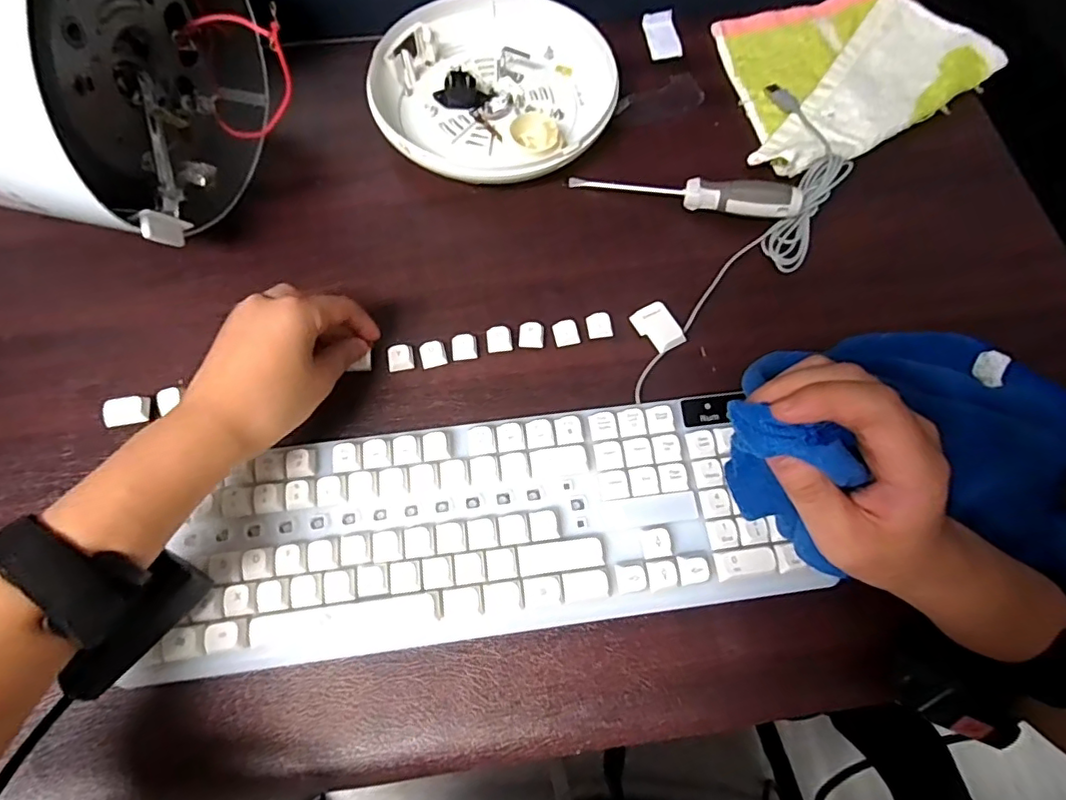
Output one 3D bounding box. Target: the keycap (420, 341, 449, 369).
[{"bbox_3d":[-0.070,-0.033,0.396,0.018,0.011,0.017,-11,69,-5],"label":"keycap"}]

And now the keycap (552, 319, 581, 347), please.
[{"bbox_3d":[0.024,-0.048,0.404,0.017,0.006,0.019,-12,69,-5],"label":"keycap"}]

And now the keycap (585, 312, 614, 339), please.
[{"bbox_3d":[0.048,-0.054,0.407,0.018,0.007,0.020,-10,69,-4],"label":"keycap"}]

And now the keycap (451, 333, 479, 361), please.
[{"bbox_3d":[-0.049,-0.038,0.400,0.018,0.008,0.019,-6,68,-3],"label":"keycap"}]

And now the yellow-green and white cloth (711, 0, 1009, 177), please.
[{"bbox_3d":[0.275,-0.295,0.489,0.226,0.015,0.176,-18,70,-7],"label":"yellow-green and white cloth"}]

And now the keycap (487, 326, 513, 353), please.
[{"bbox_3d":[-0.024,-0.043,0.402,0.018,0.008,0.019,-6,68,-3],"label":"keycap"}]

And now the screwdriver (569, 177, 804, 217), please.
[{"bbox_3d":[0.118,-0.166,0.440,0.174,0.026,0.020,15,69,5],"label":"screwdriver"}]

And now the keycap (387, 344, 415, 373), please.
[{"bbox_3d":[-0.093,-0.030,0.395,0.018,0.008,0.018,-10,69,-4],"label":"keycap"}]

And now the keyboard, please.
[{"bbox_3d":[-0.030,0.076,0.350,0.354,0.026,0.126,-6,68,-3],"label":"keyboard"}]

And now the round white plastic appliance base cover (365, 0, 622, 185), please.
[{"bbox_3d":[-0.031,-0.268,0.477,0.199,0.033,0.195,0,68,0],"label":"round white plastic appliance base cover"}]

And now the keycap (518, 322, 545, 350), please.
[{"bbox_3d":[-0.001,-0.046,0.402,0.018,0.011,0.017,1,68,0],"label":"keycap"}]

